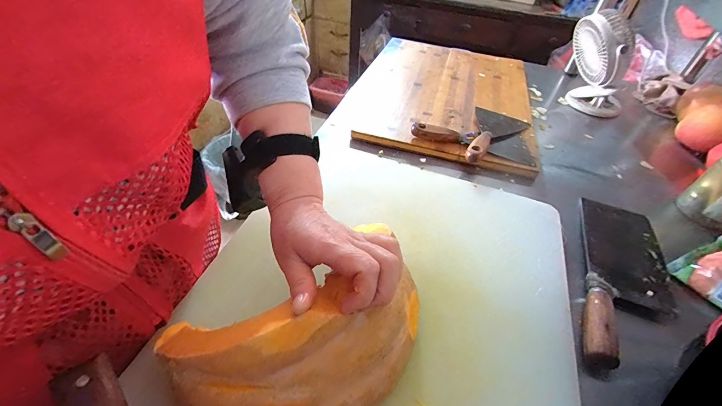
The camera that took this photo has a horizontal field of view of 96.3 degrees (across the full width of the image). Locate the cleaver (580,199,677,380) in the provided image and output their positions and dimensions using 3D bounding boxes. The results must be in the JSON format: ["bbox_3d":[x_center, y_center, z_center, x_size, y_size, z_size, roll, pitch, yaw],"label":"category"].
[{"bbox_3d":[0.340,0.094,0.411,0.101,0.032,0.293,21,49,17],"label":"cleaver"}]

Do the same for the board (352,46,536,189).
[{"bbox_3d":[0.200,-0.243,0.721,0.322,0.018,0.487,13,47,9],"label":"board"}]

